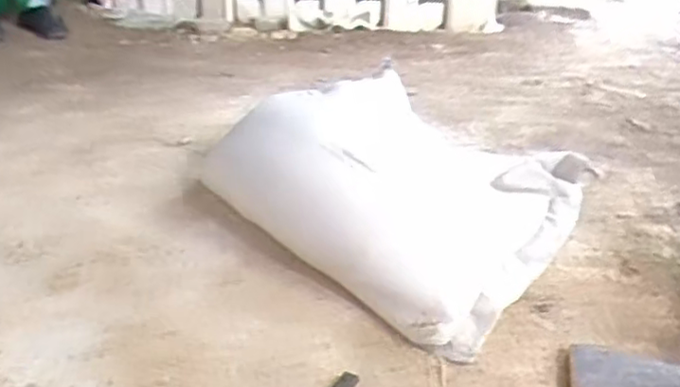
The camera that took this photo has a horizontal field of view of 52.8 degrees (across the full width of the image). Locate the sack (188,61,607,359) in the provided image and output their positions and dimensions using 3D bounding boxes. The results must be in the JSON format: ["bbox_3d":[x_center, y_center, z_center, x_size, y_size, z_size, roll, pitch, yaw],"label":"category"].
[{"bbox_3d":[0.106,-0.022,1.180,0.536,0.213,0.500,21,30,32],"label":"sack"}]

